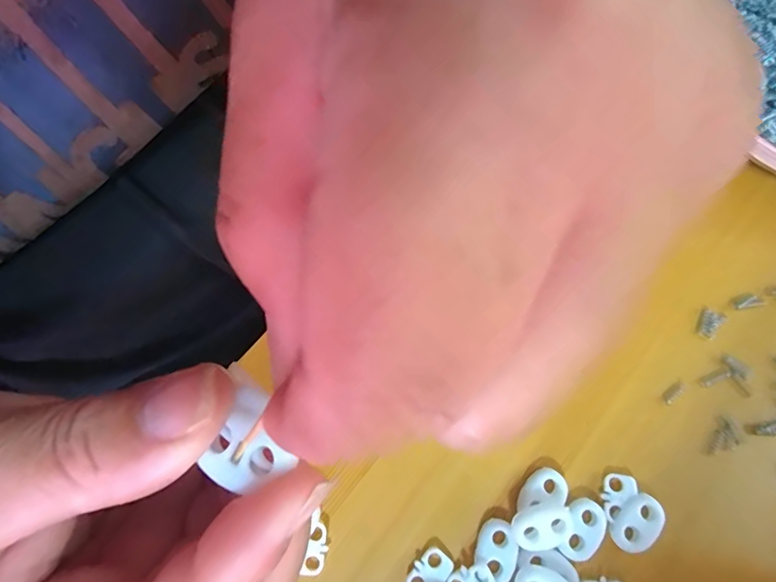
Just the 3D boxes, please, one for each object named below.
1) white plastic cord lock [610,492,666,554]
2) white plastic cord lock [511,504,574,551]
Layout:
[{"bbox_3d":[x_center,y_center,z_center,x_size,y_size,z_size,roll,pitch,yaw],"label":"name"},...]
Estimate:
[{"bbox_3d":[0.093,0.087,0.175,0.021,0.004,0.013,-44,76,-11],"label":"white plastic cord lock"},{"bbox_3d":[0.056,0.086,0.172,0.021,0.008,0.013,-12,71,-3],"label":"white plastic cord lock"}]

